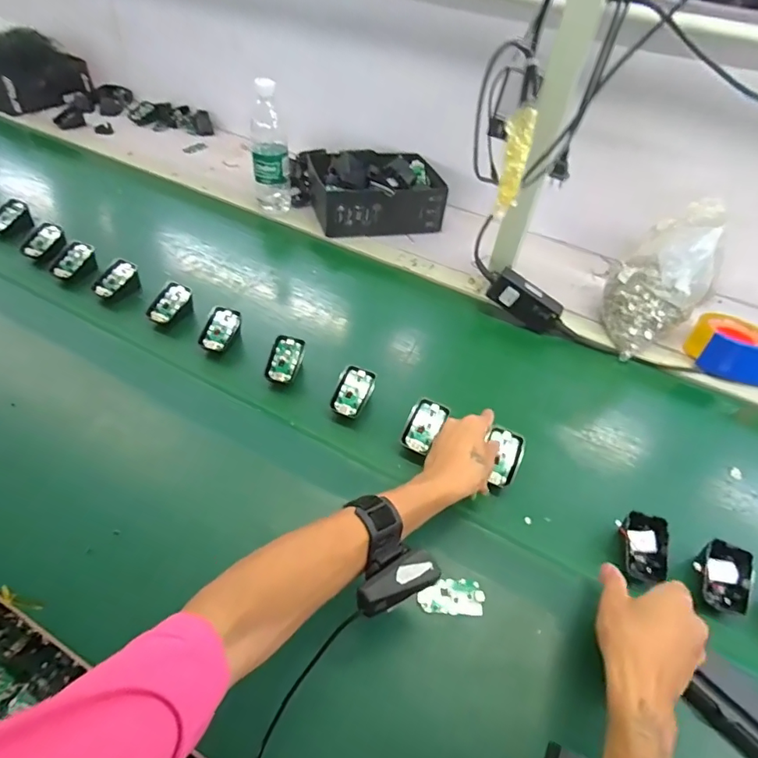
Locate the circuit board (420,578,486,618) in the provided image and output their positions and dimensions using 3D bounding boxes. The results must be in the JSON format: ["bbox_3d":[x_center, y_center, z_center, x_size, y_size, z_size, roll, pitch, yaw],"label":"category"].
[{"bbox_3d":[0.071,0.215,0.471,0.063,0.005,0.032,3,56,-3],"label":"circuit board"}]

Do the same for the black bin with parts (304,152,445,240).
[{"bbox_3d":[-0.002,-0.373,0.953,0.249,0.092,0.180,-8,48,-14],"label":"black bin with parts"}]

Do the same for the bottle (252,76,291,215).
[{"bbox_3d":[-0.200,-0.421,0.879,0.061,0.218,0.064,-2,47,-9],"label":"bottle"}]

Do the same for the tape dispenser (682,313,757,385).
[{"bbox_3d":[0.562,-0.050,0.733,0.152,0.059,0.101,17,47,9],"label":"tape dispenser"}]

